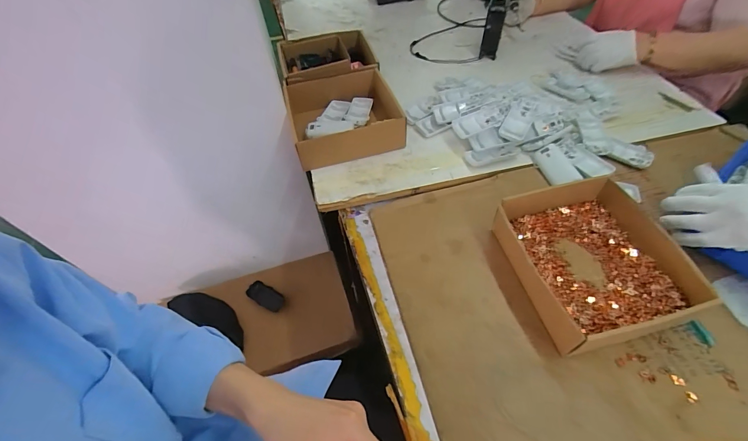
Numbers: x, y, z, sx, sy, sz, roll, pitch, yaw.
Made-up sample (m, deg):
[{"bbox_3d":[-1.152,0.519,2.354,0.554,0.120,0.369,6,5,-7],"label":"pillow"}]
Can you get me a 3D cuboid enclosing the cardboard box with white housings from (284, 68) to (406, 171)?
[{"bbox_3d":[-0.061,-0.206,0.691,0.208,0.078,0.199,-14,53,-6],"label":"cardboard box with white housings"}]

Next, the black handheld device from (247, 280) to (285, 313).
[{"bbox_3d":[-0.297,0.209,0.939,0.107,0.020,0.051,24,58,21],"label":"black handheld device"}]

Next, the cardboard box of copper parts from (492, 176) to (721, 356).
[{"bbox_3d":[0.295,0.048,0.468,0.206,0.063,0.215,-12,53,-4],"label":"cardboard box of copper parts"}]

